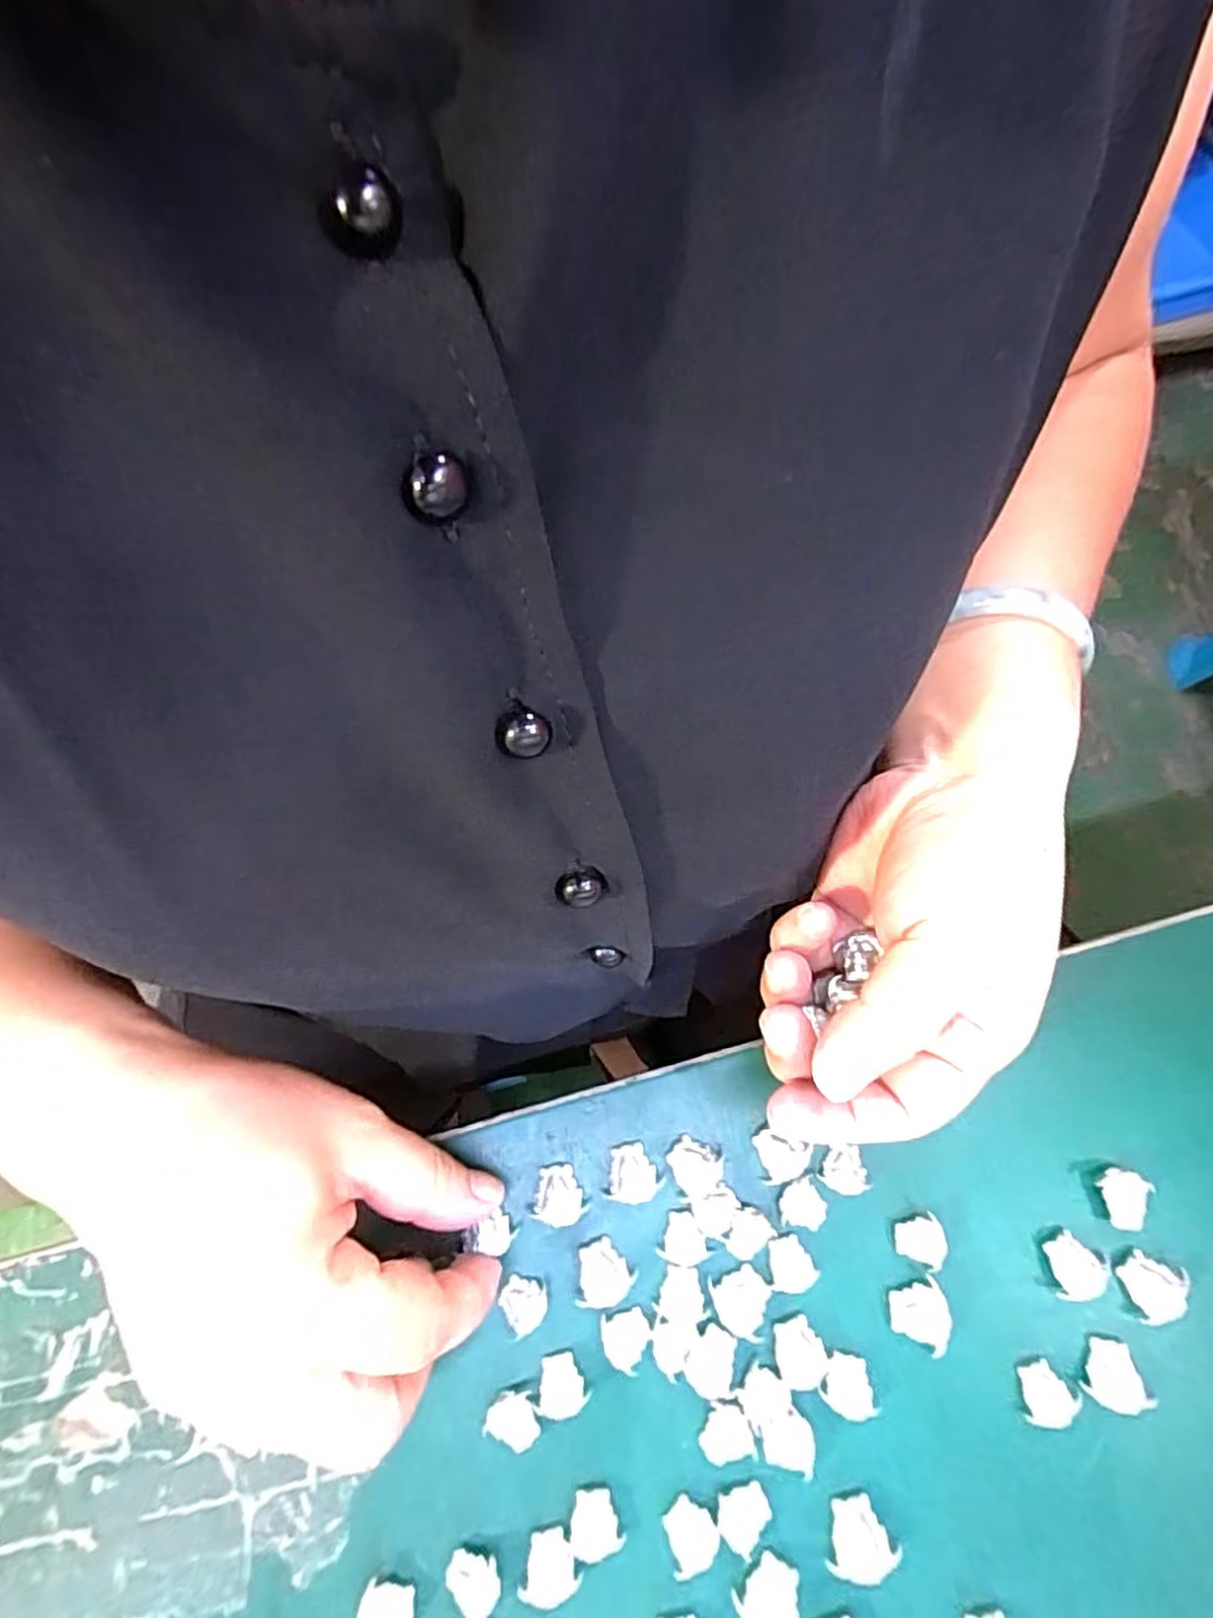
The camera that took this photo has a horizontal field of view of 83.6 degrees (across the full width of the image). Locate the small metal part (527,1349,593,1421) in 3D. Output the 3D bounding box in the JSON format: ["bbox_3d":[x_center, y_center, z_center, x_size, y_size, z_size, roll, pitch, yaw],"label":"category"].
[{"bbox_3d":[-0.015,0.172,0.202,0.017,0.004,0.015,-12,72,-4],"label":"small metal part"}]

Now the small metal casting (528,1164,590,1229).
[{"bbox_3d":[-0.016,0.125,0.219,0.016,0.006,0.017,-13,72,-5],"label":"small metal casting"}]

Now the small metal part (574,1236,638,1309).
[{"bbox_3d":[0.000,0.145,0.212,0.018,0.004,0.018,0,71,0],"label":"small metal part"}]

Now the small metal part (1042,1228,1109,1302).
[{"bbox_3d":[0.145,0.144,0.212,0.017,0.008,0.016,0,71,0],"label":"small metal part"}]

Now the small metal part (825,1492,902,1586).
[{"bbox_3d":[0.071,0.205,0.190,0.019,0.005,0.016,-11,72,-4],"label":"small metal part"}]

